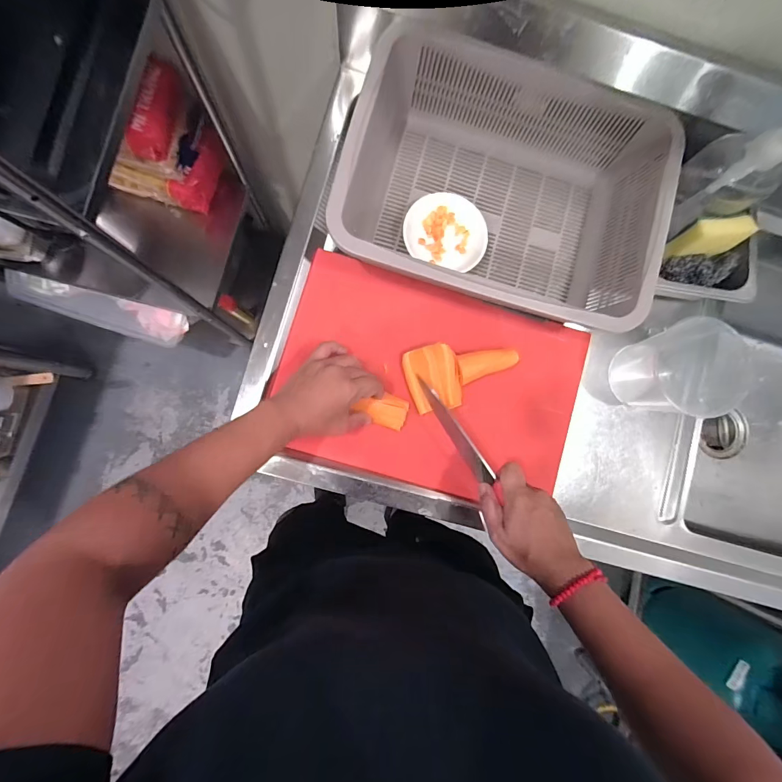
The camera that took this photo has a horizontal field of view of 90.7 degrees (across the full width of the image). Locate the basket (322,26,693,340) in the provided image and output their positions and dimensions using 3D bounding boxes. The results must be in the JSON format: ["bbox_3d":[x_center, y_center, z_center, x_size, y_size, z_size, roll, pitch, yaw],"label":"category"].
[{"bbox_3d":[0.139,-0.245,0.491,0.378,0.103,0.287,16,85,-3],"label":"basket"}]

